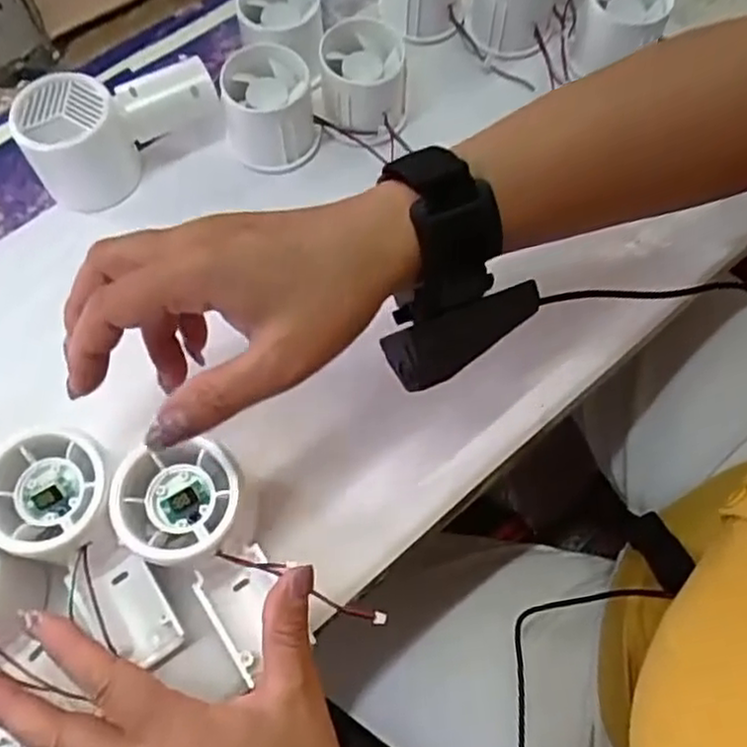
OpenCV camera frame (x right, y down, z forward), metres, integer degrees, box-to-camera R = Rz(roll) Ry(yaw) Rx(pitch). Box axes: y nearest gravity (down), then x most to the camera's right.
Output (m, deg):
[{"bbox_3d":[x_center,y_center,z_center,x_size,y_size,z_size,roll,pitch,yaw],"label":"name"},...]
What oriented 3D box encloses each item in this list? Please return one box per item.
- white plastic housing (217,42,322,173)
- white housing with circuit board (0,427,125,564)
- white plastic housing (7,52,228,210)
[{"bbox_3d":[-0.064,-0.161,0.439,0.055,0.049,0.058,-11,69,-5],"label":"white plastic housing"},{"bbox_3d":[-0.147,0.060,0.339,0.059,0.047,0.055,0,68,-1],"label":"white housing with circuit board"},{"bbox_3d":[-0.146,-0.143,0.428,0.111,0.056,0.055,-21,70,-9],"label":"white plastic housing"}]

